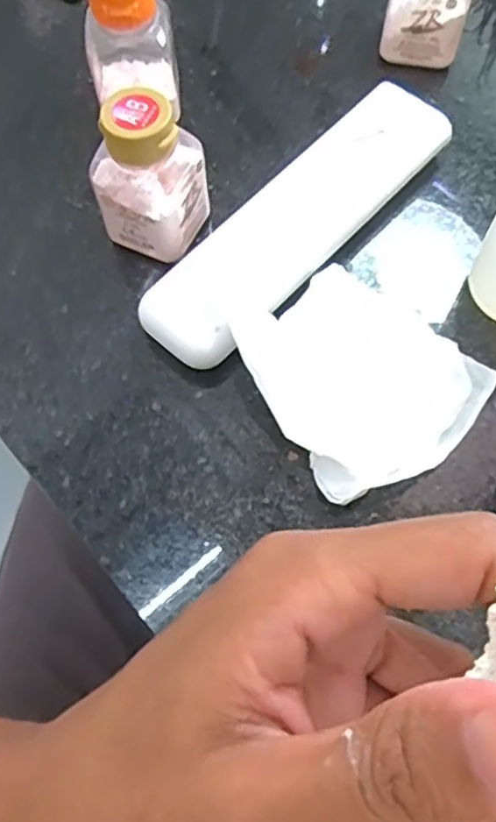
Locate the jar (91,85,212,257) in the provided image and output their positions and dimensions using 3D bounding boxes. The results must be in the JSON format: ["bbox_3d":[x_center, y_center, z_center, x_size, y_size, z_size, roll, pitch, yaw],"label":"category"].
[{"bbox_3d":[-0.044,-0.103,0.295,0.041,0.074,0.038,22,71,8],"label":"jar"}]

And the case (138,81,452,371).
[{"bbox_3d":[0.025,-0.090,0.315,0.047,0.020,0.178,41,75,14],"label":"case"}]

